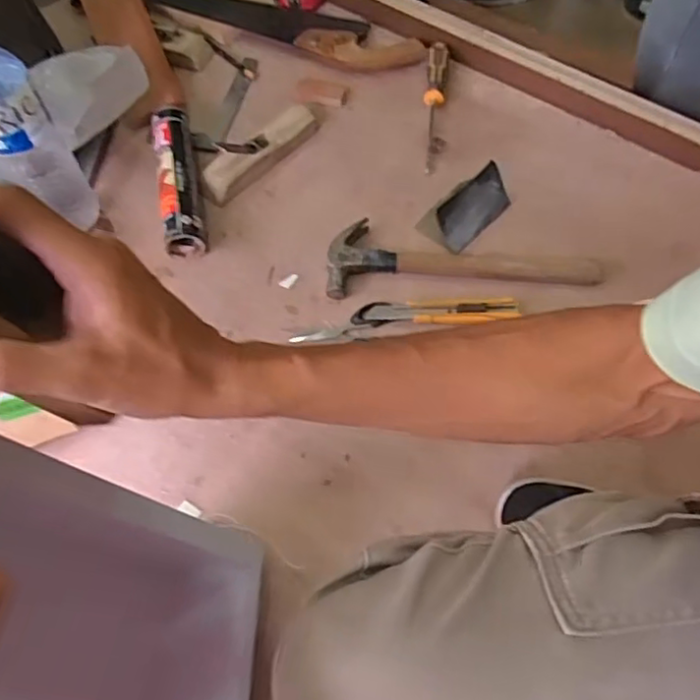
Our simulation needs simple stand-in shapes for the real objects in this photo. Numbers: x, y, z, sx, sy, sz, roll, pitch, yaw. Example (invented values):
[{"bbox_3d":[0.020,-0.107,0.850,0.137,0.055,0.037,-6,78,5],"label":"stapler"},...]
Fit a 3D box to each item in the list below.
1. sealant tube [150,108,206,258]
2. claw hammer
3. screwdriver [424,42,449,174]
[{"bbox_3d":[-0.222,-0.219,0.821,0.049,0.051,0.210,-11,61,-5],"label":"sealant tube"},{"bbox_3d":[0.133,-0.121,0.777,0.320,0.027,0.108,-3,60,-1],"label":"claw hammer"},{"bbox_3d":[0.120,-0.354,0.906,0.029,0.032,0.249,7,61,5],"label":"screwdriver"}]

